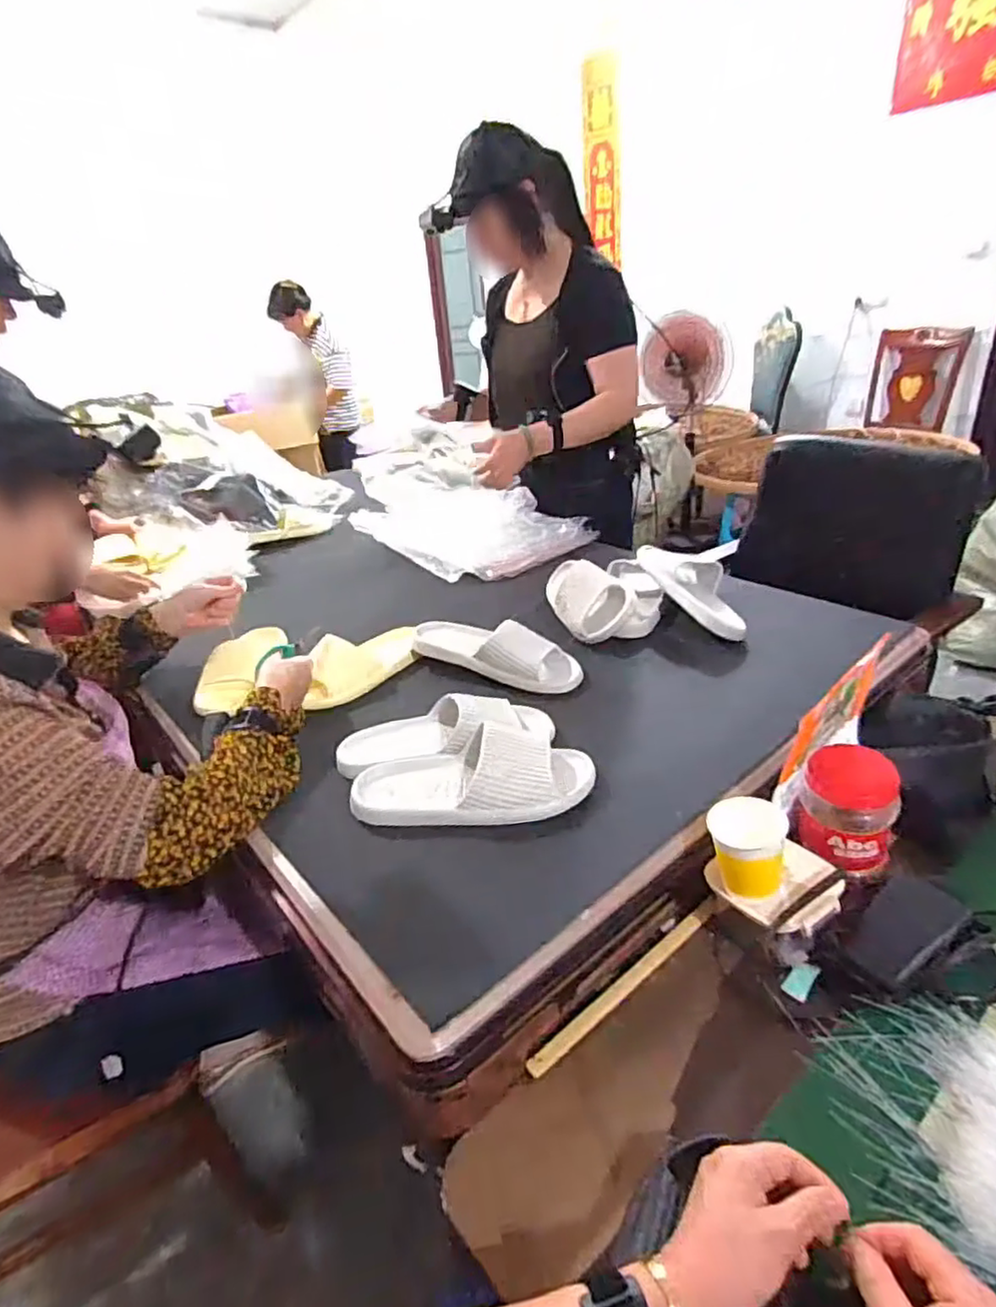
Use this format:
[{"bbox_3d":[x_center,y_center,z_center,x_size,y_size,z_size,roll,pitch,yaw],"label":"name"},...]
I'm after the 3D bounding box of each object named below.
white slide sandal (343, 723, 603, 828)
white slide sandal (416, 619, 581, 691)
[{"bbox_3d":[-0.029,0.143,0.744,0.270,0.073,0.103,-3,28,4],"label":"white slide sandal"},{"bbox_3d":[-0.006,-0.013,0.999,0.277,0.067,0.097,10,32,27],"label":"white slide sandal"}]

